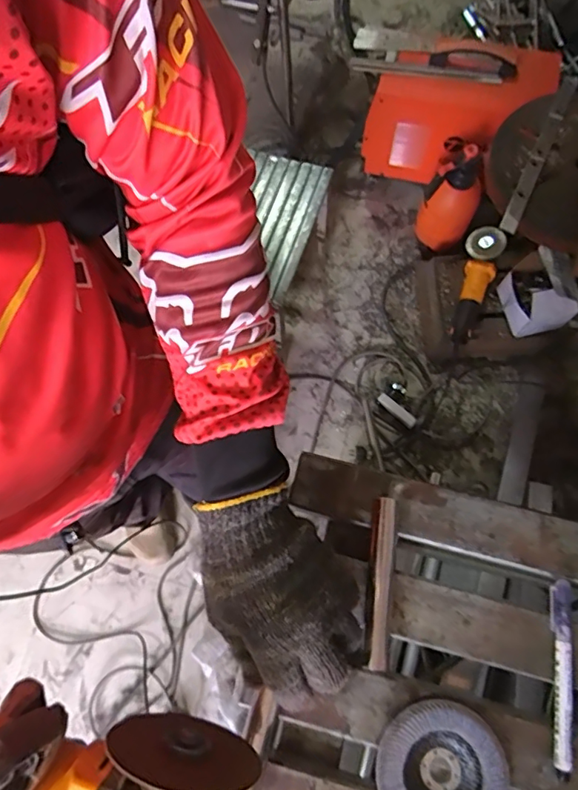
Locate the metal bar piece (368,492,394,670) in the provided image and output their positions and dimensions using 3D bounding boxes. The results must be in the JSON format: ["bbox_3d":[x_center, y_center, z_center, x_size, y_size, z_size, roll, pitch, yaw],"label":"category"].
[{"bbox_3d":[0.070,0.142,0.393,0.014,0.009,0.122,5,75,3],"label":"metal bar piece"}]

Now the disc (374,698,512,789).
[{"bbox_3d":[0.110,0.271,0.366,0.090,0.012,0.089,0,72,1],"label":"disc"}]

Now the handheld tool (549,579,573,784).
[{"bbox_3d":[0.203,0.209,0.381,0.014,0.010,0.132,9,72,4],"label":"handheld tool"}]

